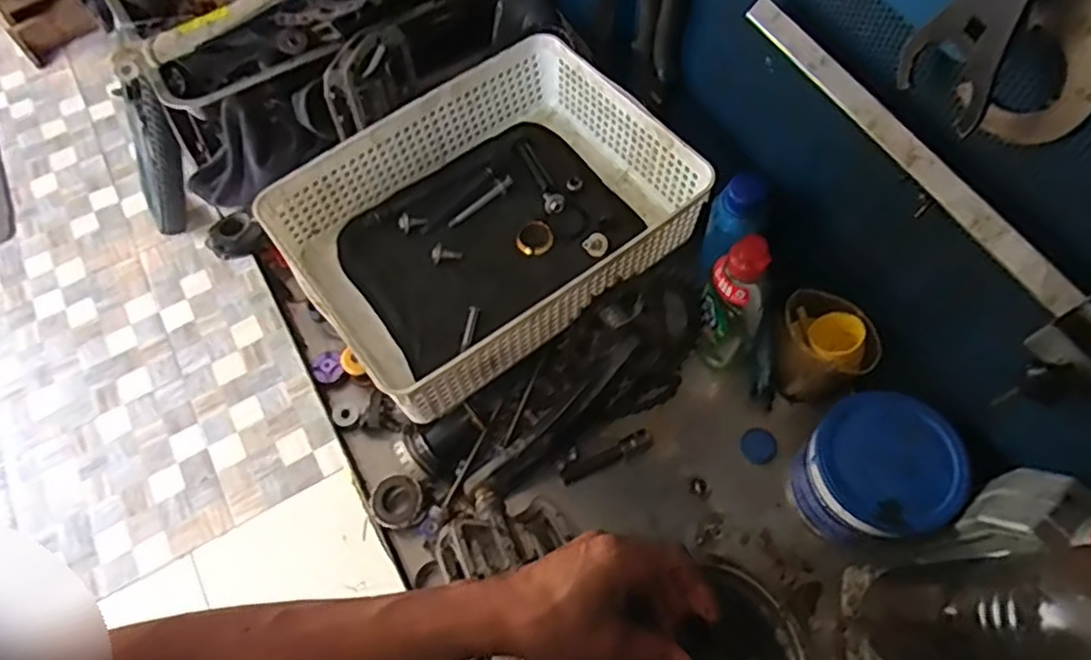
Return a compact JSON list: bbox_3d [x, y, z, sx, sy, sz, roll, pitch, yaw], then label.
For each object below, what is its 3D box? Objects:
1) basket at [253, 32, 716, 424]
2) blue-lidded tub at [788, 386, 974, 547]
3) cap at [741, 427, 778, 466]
[{"bbox_3d":[-0.051,-0.099,0.612,0.315,0.094,0.242,-34,67,-15],"label":"basket"},{"bbox_3d":[0.250,0.115,0.532,0.098,0.106,0.098,-1,63,1],"label":"blue-lidded tub"},{"bbox_3d":[0.186,0.102,0.590,0.033,0.008,0.030,-1,63,1],"label":"cap"}]

